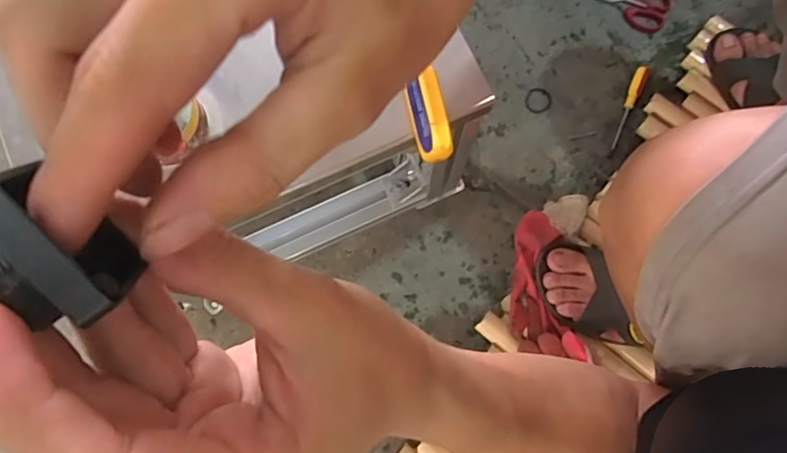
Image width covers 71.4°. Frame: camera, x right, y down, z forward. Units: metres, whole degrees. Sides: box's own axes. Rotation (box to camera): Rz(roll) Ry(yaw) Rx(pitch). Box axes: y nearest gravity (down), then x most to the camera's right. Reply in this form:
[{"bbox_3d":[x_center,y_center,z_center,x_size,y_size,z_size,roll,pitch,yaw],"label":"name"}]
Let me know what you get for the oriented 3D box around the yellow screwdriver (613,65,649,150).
[{"bbox_3d":[0.312,-0.158,0.725,0.019,0.018,0.117,24,79,6],"label":"yellow screwdriver"}]

